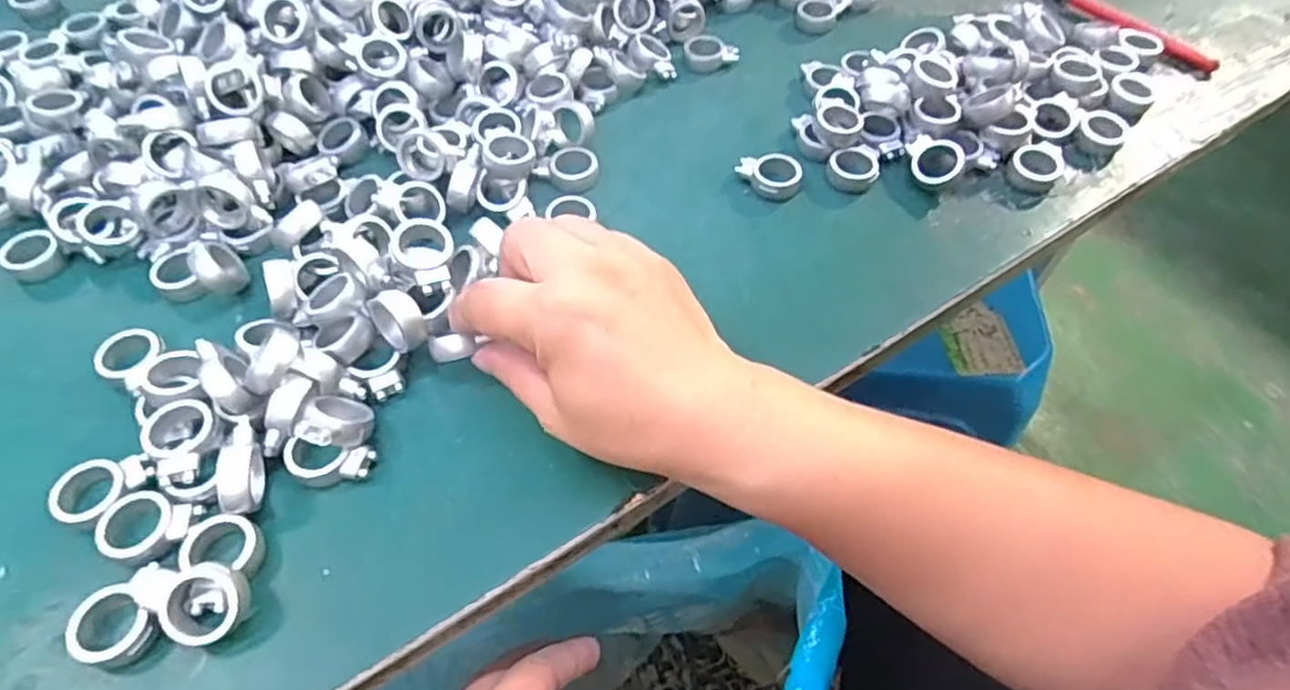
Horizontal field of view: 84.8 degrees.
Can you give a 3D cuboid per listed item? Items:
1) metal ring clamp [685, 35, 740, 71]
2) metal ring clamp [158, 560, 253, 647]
[{"bbox_3d":[0.042,-0.181,0.439,0.032,0.014,0.017,-4,56,-3],"label":"metal ring clamp"},{"bbox_3d":[-0.150,0.090,0.244,0.025,0.018,0.024,-6,56,-4],"label":"metal ring clamp"}]

